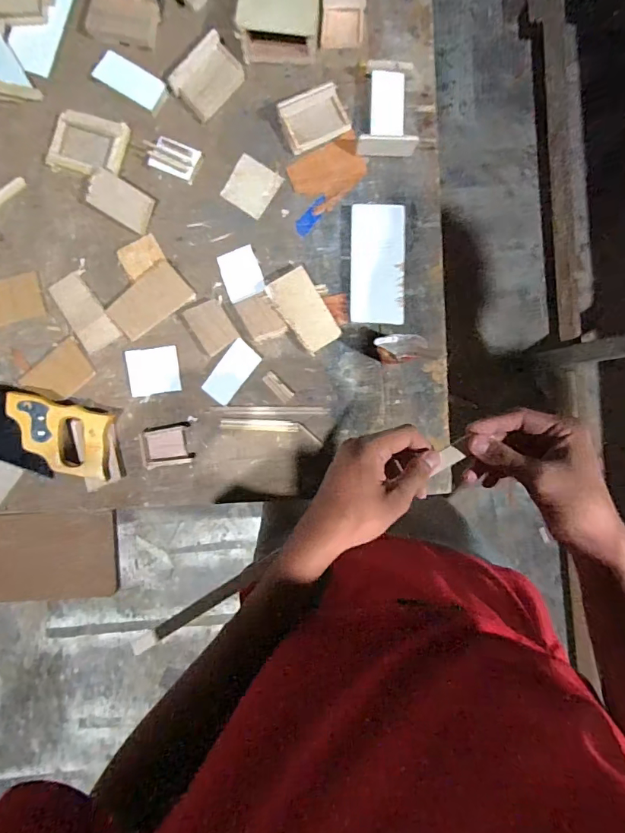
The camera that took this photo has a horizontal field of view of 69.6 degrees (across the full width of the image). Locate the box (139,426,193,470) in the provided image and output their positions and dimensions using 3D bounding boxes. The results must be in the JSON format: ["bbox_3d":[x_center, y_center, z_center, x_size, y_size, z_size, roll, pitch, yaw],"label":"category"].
[{"bbox_3d":[-0.215,0.045,0.658,0.064,0.016,0.056,-9,91,1],"label":"box"}]

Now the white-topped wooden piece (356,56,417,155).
[{"bbox_3d":[0.109,-0.429,0.632,0.077,0.031,0.122,5,91,1],"label":"white-topped wooden piece"}]

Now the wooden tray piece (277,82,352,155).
[{"bbox_3d":[0.003,-0.423,0.636,0.090,0.017,0.067,-26,107,-3],"label":"wooden tray piece"}]

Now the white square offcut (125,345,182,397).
[{"bbox_3d":[-0.235,-0.067,0.666,0.076,0.006,0.068,-8,91,1],"label":"white square offcut"}]

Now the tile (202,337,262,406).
[{"bbox_3d":[-0.117,-0.064,0.654,0.045,0.008,0.090,37,91,0],"label":"tile"}]

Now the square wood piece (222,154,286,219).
[{"bbox_3d":[-0.089,-0.335,0.655,0.071,0.004,0.070,34,91,0],"label":"square wood piece"}]

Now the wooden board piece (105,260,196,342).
[{"bbox_3d":[-0.238,-0.169,0.654,0.115,0.008,0.070,-36,90,1],"label":"wooden board piece"}]

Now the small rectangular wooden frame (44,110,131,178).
[{"bbox_3d":[-0.325,-0.392,0.644,0.107,0.017,0.084,14,91,1],"label":"small rectangular wooden frame"}]

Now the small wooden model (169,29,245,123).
[{"bbox_3d":[-0.148,-0.482,0.637,0.095,0.031,0.062,-44,90,1],"label":"small wooden model"}]

